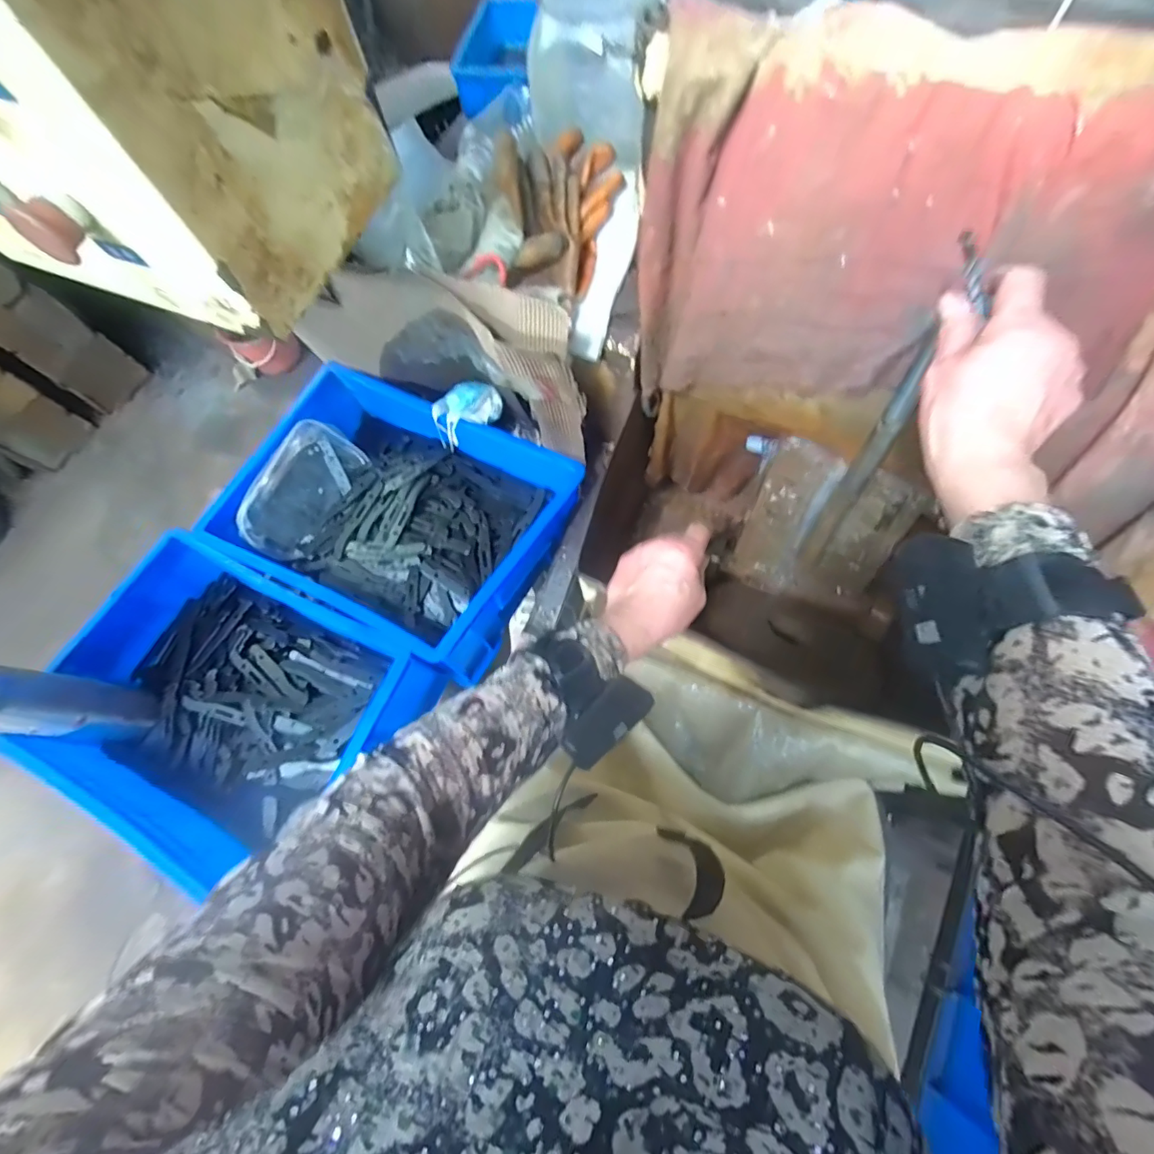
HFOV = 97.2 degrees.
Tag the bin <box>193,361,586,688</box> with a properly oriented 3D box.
[{"bbox_3d":[-0.240,-0.090,0.688,0.418,0.121,0.305,26,72,10],"label":"bin"}]

